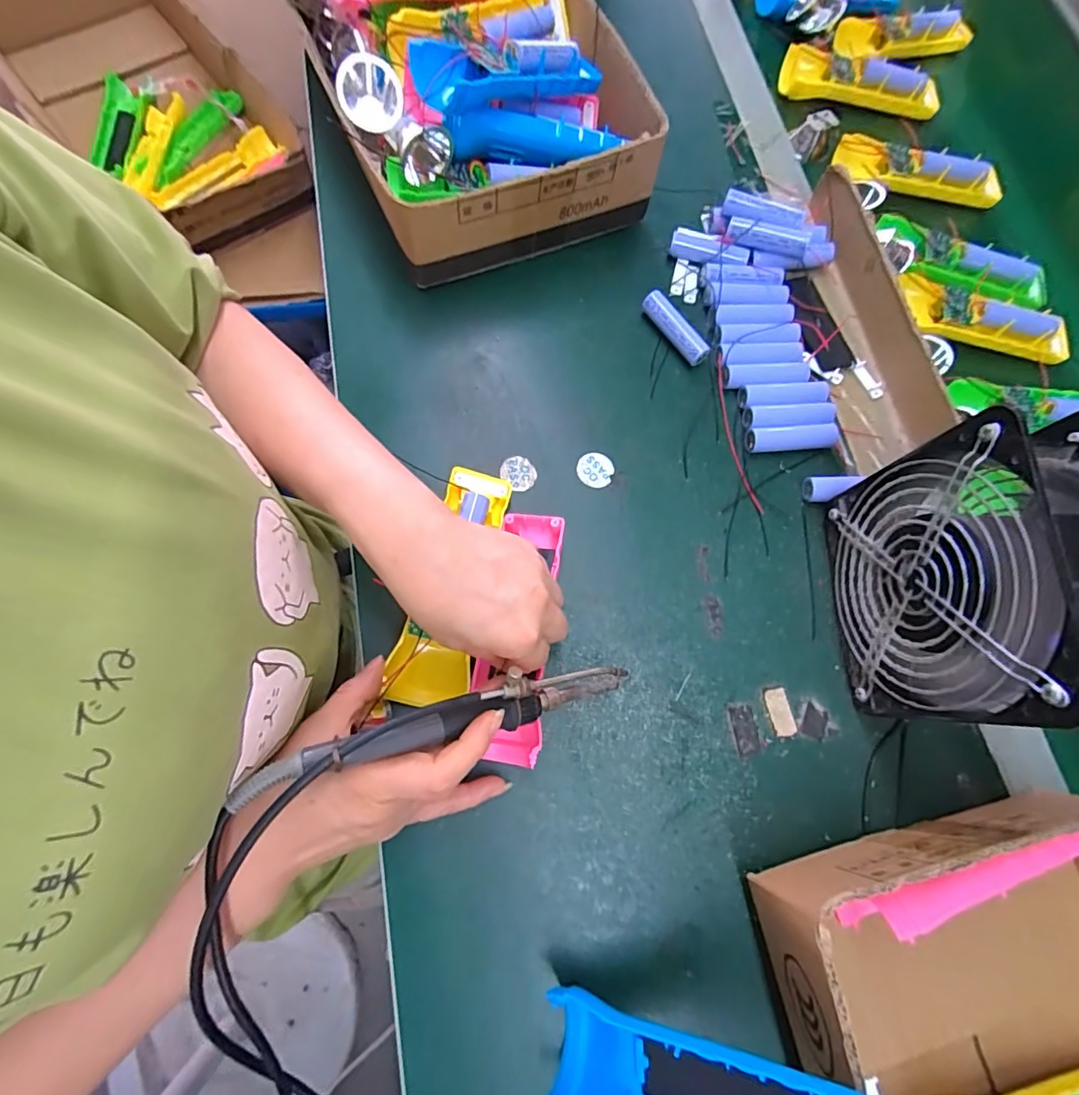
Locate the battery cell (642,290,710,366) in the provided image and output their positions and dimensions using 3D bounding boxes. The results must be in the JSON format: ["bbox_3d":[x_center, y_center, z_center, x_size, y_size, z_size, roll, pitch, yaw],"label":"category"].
[{"bbox_3d":[0.106,-0.172,0.411,0.017,0.021,0.064,-37,79,-14],"label":"battery cell"}]

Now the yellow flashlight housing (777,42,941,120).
[{"bbox_3d":[0.309,-0.447,0.503,0.151,0.024,0.034,16,72,1],"label":"yellow flashlight housing"}]

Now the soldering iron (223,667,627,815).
[{"bbox_3d":[-0.037,0.084,0.257,0.194,0.023,0.021,-6,72,-29],"label":"soldering iron"}]

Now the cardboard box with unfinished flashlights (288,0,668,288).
[{"bbox_3d":[-0.069,-0.406,0.423,0.224,0.115,0.353,-23,76,-11],"label":"cardboard box with unfinished flashlights"}]

